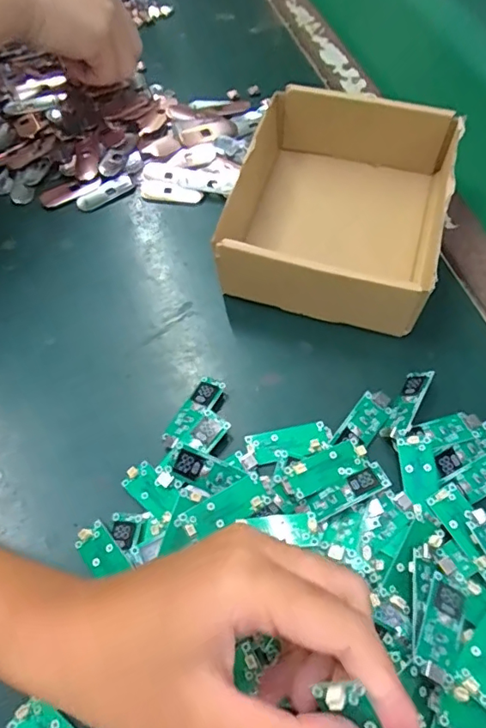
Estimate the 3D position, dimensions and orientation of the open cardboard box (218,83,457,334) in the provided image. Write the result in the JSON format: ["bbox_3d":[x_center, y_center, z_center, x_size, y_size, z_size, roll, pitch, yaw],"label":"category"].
[{"bbox_3d":[0.066,-0.112,0.369,0.131,0.056,0.158,14,62,10],"label":"open cardboard box"}]

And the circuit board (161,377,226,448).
[{"bbox_3d":[-0.031,0.030,0.320,0.017,0.004,0.049,20,67,31],"label":"circuit board"}]

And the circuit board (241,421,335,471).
[{"bbox_3d":[0.026,0.047,0.308,0.053,0.009,0.022,-10,61,-3],"label":"circuit board"}]

